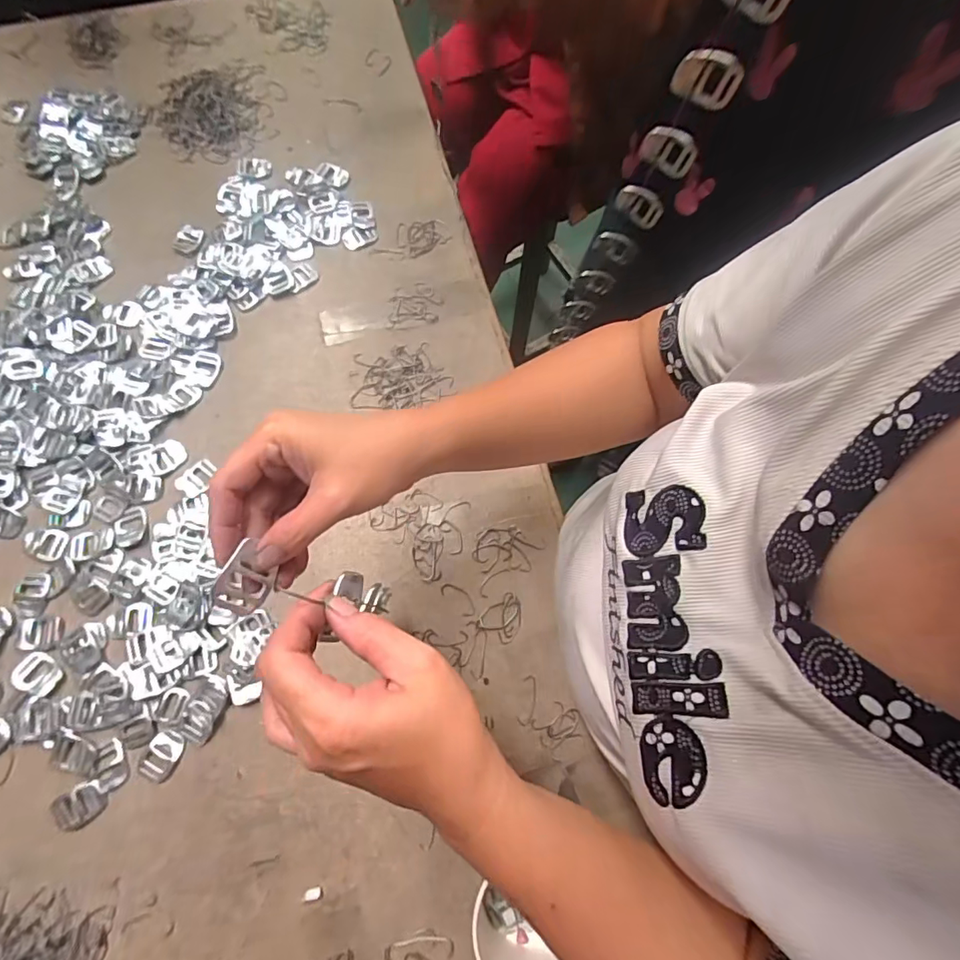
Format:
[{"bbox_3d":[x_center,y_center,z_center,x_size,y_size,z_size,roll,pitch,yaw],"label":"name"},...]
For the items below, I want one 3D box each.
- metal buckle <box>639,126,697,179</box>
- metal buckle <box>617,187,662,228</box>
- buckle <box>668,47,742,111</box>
[{"bbox_3d":[0.136,-0.238,0.377,0.039,0.032,0.008,28,74,7],"label":"metal buckle"},{"bbox_3d":[0.132,-0.227,0.432,0.040,0.032,0.005,29,74,7],"label":"metal buckle"},{"bbox_3d":[0.141,-0.250,0.324,0.041,0.033,0.006,15,73,3],"label":"buckle"}]

